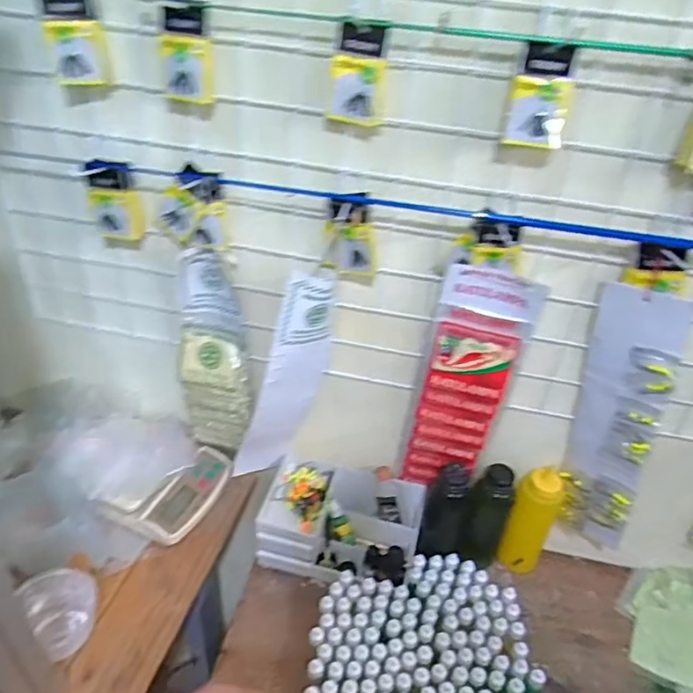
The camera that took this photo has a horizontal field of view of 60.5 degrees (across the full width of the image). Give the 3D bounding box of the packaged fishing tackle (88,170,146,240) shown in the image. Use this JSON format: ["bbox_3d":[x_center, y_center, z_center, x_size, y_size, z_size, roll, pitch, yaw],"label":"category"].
[{"bbox_3d":[-0.280,-0.173,0.722,0.051,0.089,0.033,2,38,8],"label":"packaged fishing tackle"}]

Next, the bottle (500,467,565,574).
[{"bbox_3d":[0.272,0.266,0.889,0.064,0.193,0.059,21,39,20],"label":"bottle"}]

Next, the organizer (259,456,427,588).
[{"bbox_3d":[-0.008,0.266,0.898,0.228,0.093,0.146,11,36,8],"label":"organizer"}]

